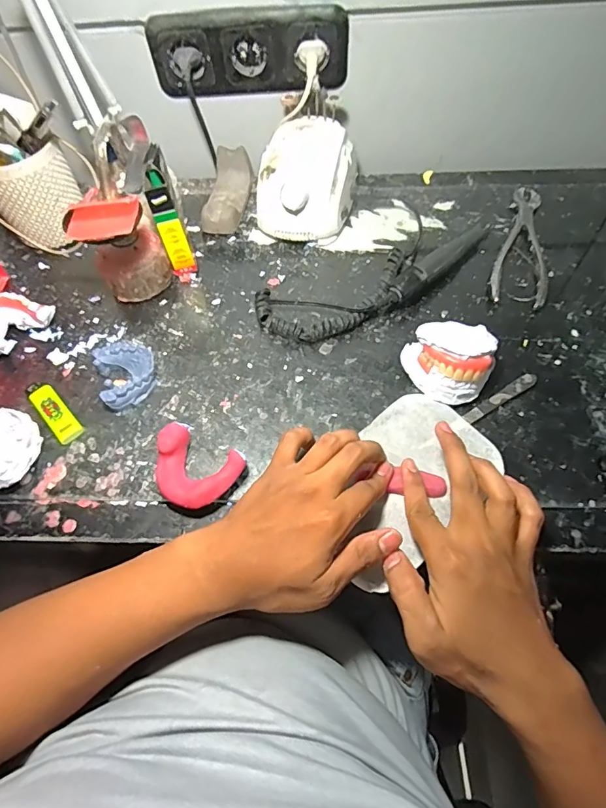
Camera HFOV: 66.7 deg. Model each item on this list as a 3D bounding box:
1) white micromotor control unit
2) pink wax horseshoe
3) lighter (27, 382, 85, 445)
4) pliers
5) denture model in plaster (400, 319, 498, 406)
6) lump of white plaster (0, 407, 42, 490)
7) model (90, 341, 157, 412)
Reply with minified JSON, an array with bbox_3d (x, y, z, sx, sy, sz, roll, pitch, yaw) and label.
[{"bbox_3d":[0.005,-0.266,0.553,0.111,0.080,0.137,14,61,10],"label":"white micromotor control unit"},{"bbox_3d":[-0.095,0.058,0.395,0.076,0.029,0.058,24,63,15],"label":"pink wax horseshoe"},{"bbox_3d":[-0.238,0.008,0.443,0.024,0.012,0.076,-40,66,-19],"label":"lighter"},{"bbox_3d":[0.256,-0.188,0.532,0.057,0.011,0.200,15,61,11],"label":"pliers"},{"bbox_3d":[0.135,-0.042,0.430,0.078,0.050,0.069,24,63,16],"label":"denture model in plaster"},{"bbox_3d":[-0.269,0.040,0.413,0.062,0.031,0.064,35,67,20],"label":"lump of white plaster"},{"bbox_3d":[-0.173,-0.031,0.455,0.053,0.022,0.071,-20,61,-9],"label":"model"}]

